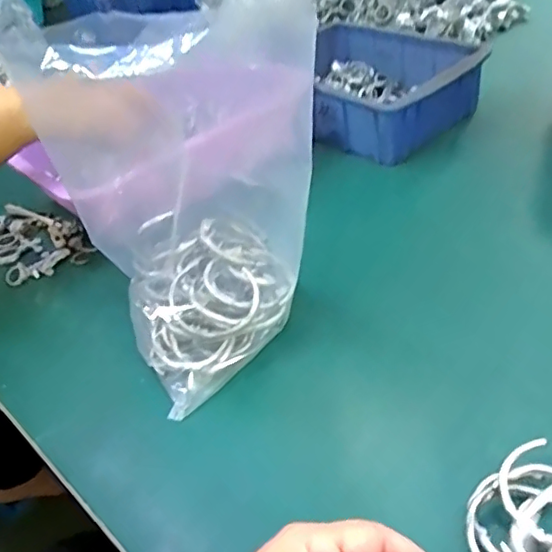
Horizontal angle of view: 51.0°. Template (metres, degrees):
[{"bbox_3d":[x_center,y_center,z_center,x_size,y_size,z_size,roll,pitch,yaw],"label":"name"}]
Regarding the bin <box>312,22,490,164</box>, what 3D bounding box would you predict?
[{"bbox_3d":[0.107,-0.226,0.689,0.184,0.065,0.229,-33,45,-24],"label":"bin"}]

